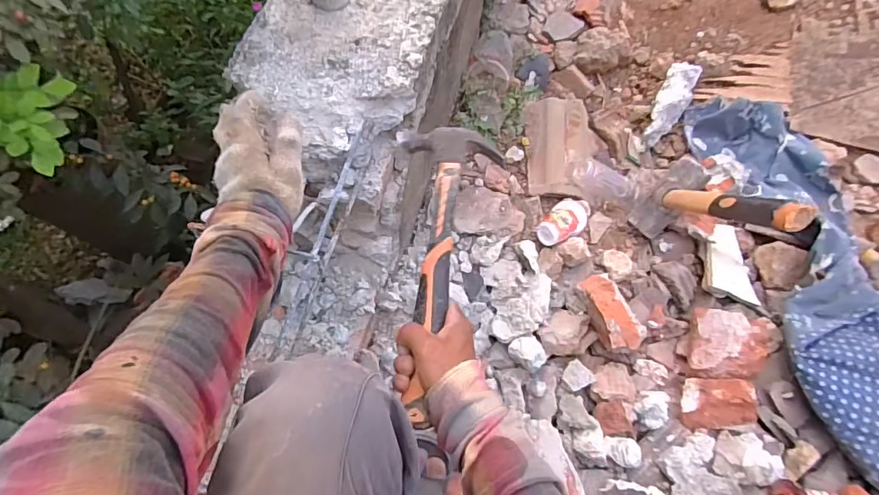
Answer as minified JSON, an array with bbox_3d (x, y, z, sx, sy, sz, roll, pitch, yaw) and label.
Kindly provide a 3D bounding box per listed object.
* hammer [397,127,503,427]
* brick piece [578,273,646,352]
[{"bbox_3d":[-0.002,0.015,0.481,0.100,0.024,0.307,7,71,1],"label":"hammer"},{"bbox_3d":[0.284,0.103,0.786,0.068,0.064,0.147,-16,55,-8],"label":"brick piece"}]

